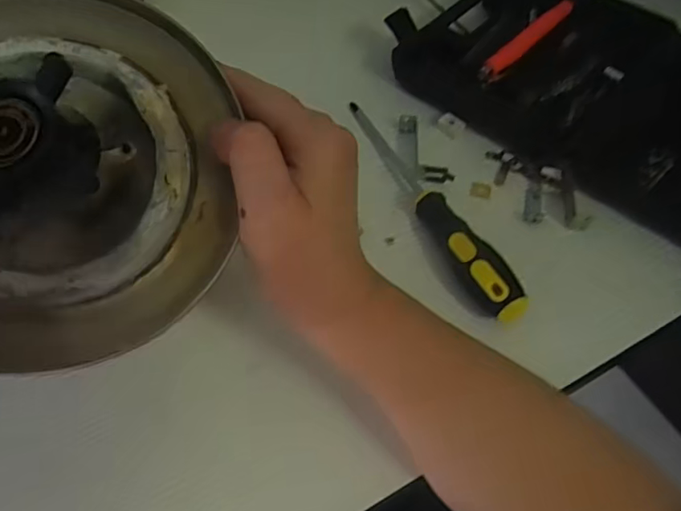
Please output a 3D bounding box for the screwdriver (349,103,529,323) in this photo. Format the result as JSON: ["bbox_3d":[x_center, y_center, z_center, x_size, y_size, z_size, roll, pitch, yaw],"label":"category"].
[{"bbox_3d":[0.060,-0.044,0.404,0.027,0.030,0.214,-20,58,-14],"label":"screwdriver"}]

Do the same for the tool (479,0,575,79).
[{"bbox_3d":[0.162,-0.189,0.491,0.014,0.013,0.150,36,62,21],"label":"tool"}]

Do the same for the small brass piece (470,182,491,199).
[{"bbox_3d":[0.105,-0.049,0.430,0.015,0.005,0.012,18,57,10],"label":"small brass piece"}]

